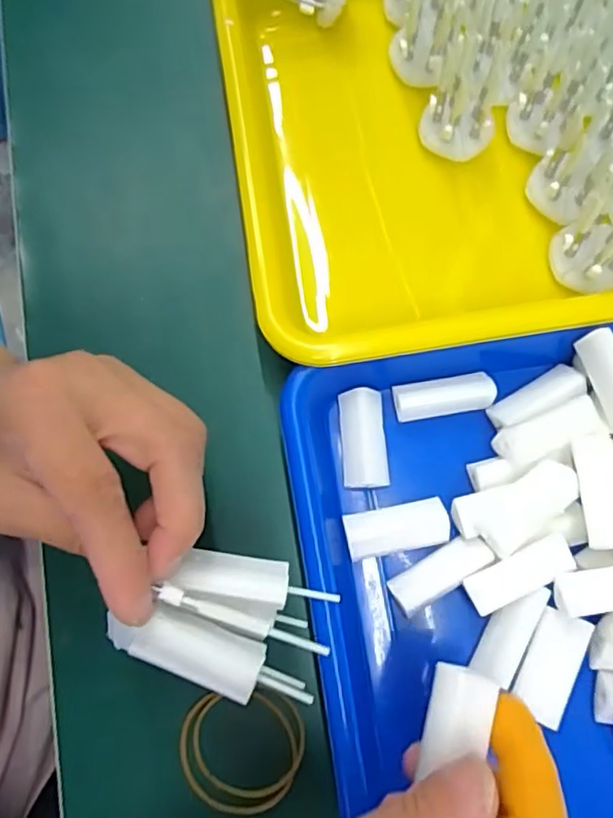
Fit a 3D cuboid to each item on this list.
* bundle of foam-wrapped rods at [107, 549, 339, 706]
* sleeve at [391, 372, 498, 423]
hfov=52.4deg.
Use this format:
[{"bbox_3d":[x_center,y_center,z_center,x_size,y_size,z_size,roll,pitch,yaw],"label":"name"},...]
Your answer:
[{"bbox_3d":[-0.028,0.074,0.218,0.069,0.020,0.047,22,75,6],"label":"bundle of foam-wrapped rods"},{"bbox_3d":[0.064,-0.007,0.295,0.046,0.015,0.018,-9,74,-3],"label":"sleeve"}]

